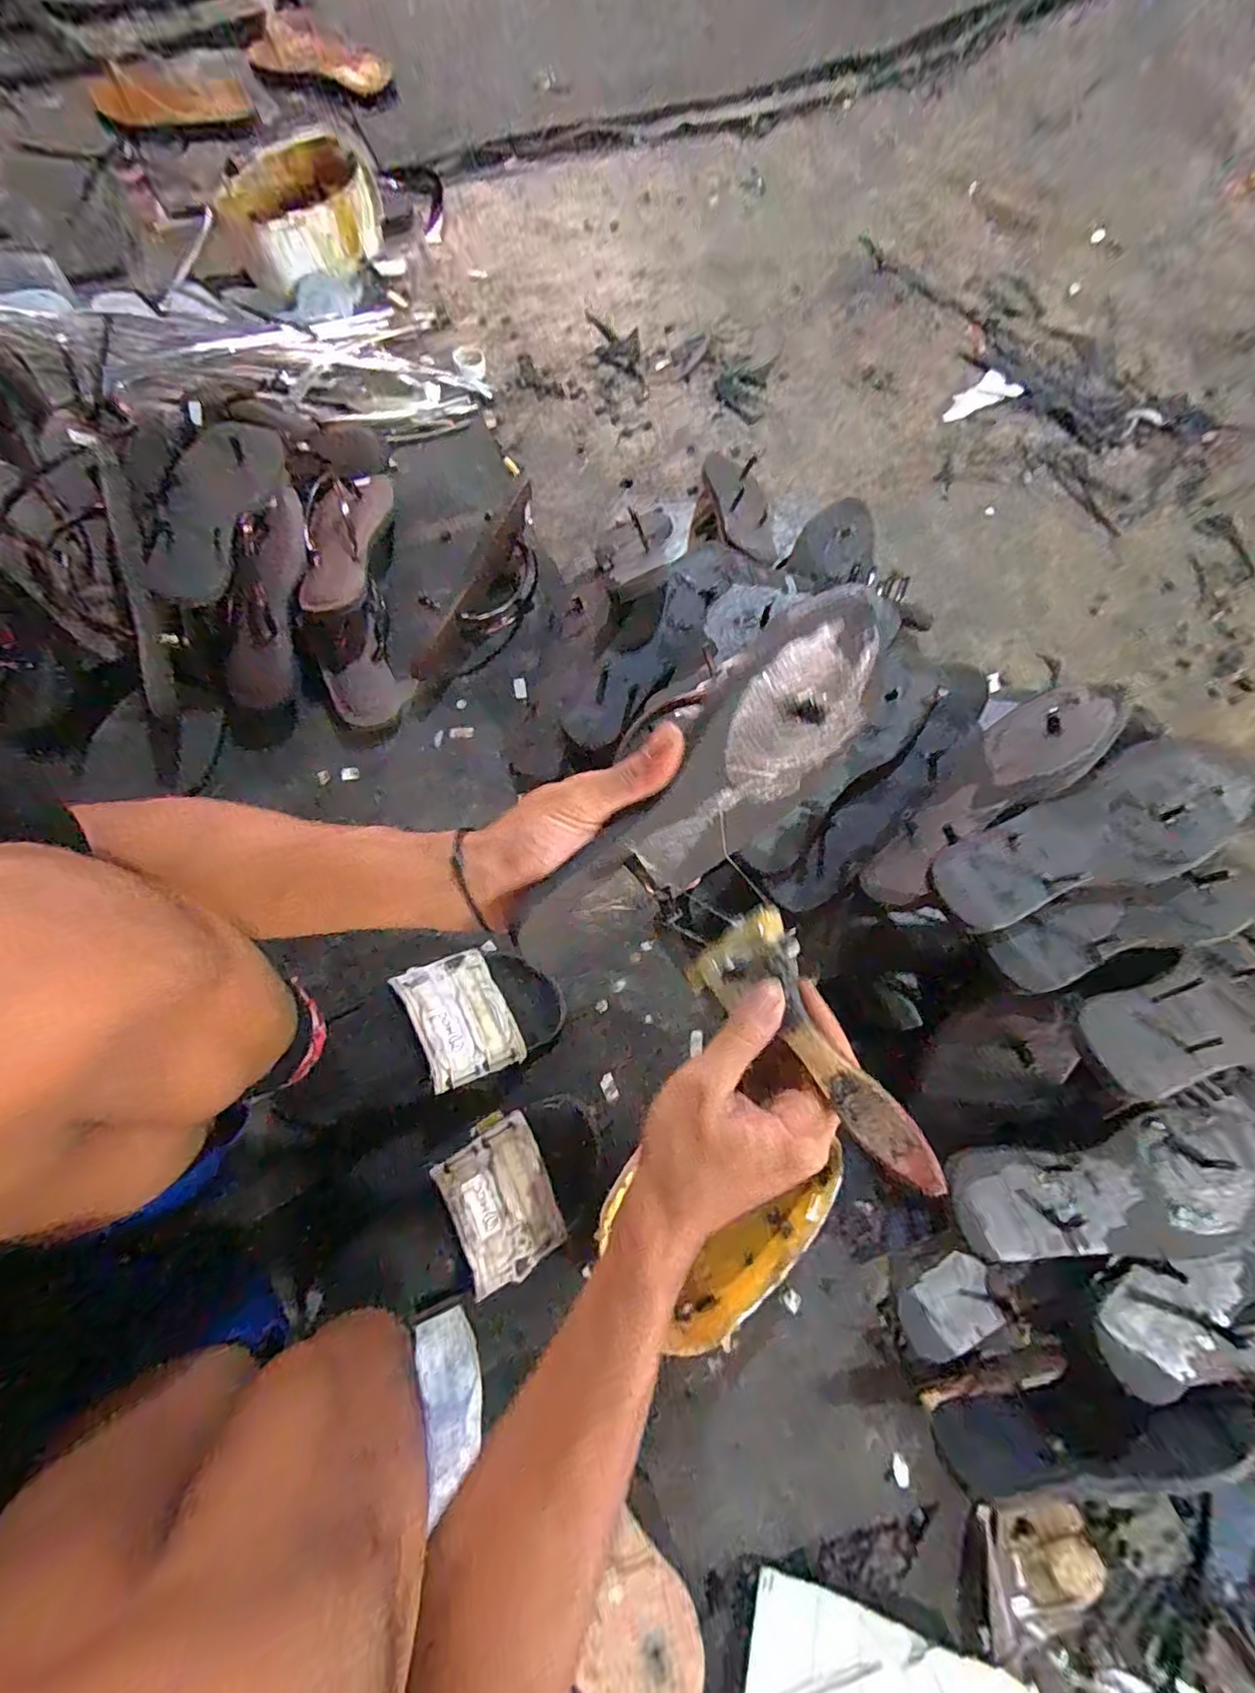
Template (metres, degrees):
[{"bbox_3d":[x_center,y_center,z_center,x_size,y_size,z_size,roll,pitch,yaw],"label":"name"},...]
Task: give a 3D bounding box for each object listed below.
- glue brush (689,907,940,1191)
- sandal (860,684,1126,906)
[{"bbox_3d":[0.086,0.095,0.279,0.060,0.014,0.146,-26,45,-7],"label":"glue brush"},{"bbox_3d":[0.289,-0.043,0.465,0.240,0.028,0.086,-45,35,0],"label":"sandal"}]

